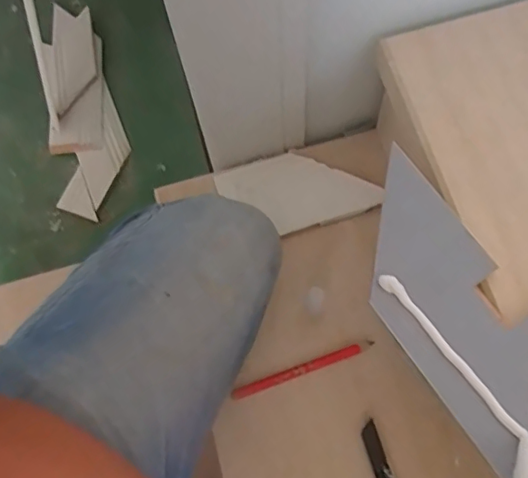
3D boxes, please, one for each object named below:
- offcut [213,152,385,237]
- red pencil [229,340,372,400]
[{"bbox_3d":[0.039,-0.061,0.676,0.173,0.014,0.104,-17,68,-6],"label":"offcut"},{"bbox_3d":[0.041,0.138,0.606,0.156,0.007,0.014,-19,70,-5],"label":"red pencil"}]

